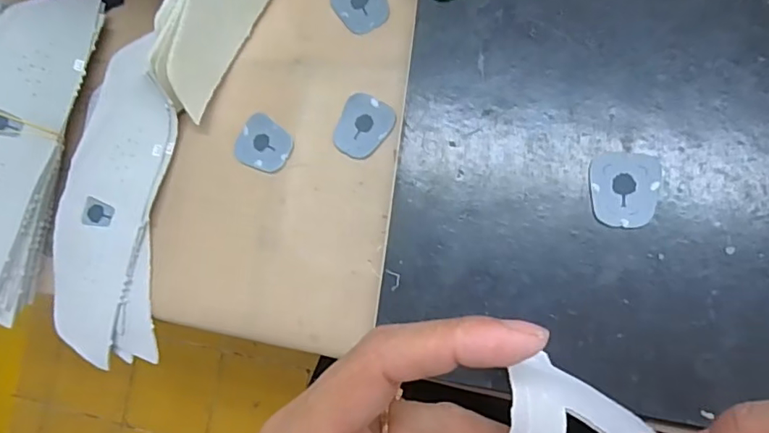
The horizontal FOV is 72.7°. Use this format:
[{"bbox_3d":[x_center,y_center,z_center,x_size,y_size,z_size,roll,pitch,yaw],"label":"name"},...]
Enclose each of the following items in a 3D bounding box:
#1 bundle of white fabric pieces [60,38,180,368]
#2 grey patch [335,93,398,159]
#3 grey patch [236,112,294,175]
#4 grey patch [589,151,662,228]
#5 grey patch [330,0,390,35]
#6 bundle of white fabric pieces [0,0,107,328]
[{"bbox_3d":[-0.176,-0.013,0.346,0.068,0.021,0.211,5,84,12],"label":"bundle of white fabric pieces"},{"bbox_3d":[-0.014,-0.056,0.325,0.032,0.004,0.038,26,89,13],"label":"grey patch"},{"bbox_3d":[-0.077,-0.046,0.335,0.037,0.004,0.032,30,89,13],"label":"grey patch"},{"bbox_3d":[0.124,-0.014,0.270,0.033,0.004,0.038,2,82,14],"label":"grey patch"},{"bbox_3d":[-0.015,-0.138,0.336,0.033,0.004,0.037,-31,78,6],"label":"grey patch"},{"bbox_3d":[-0.246,-0.046,0.340,0.065,0.044,0.217,10,86,13],"label":"bundle of white fabric pieces"}]

